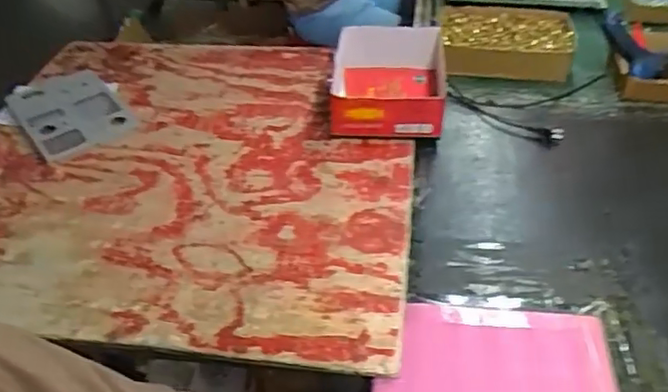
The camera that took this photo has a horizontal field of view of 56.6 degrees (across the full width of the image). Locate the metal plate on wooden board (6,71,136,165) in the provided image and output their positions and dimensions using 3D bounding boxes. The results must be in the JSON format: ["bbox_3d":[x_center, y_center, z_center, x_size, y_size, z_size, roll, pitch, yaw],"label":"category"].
[{"bbox_3d":[-0.520,-0.167,1.215,0.180,0.021,0.280,-23,44,-26],"label":"metal plate on wooden board"}]

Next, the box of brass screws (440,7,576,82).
[{"bbox_3d":[0.363,-0.324,1.309,0.270,0.057,0.232,4,42,9],"label":"box of brass screws"}]

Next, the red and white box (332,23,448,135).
[{"bbox_3d":[0.104,-0.213,1.165,0.209,0.093,0.279,3,40,5],"label":"red and white box"}]

